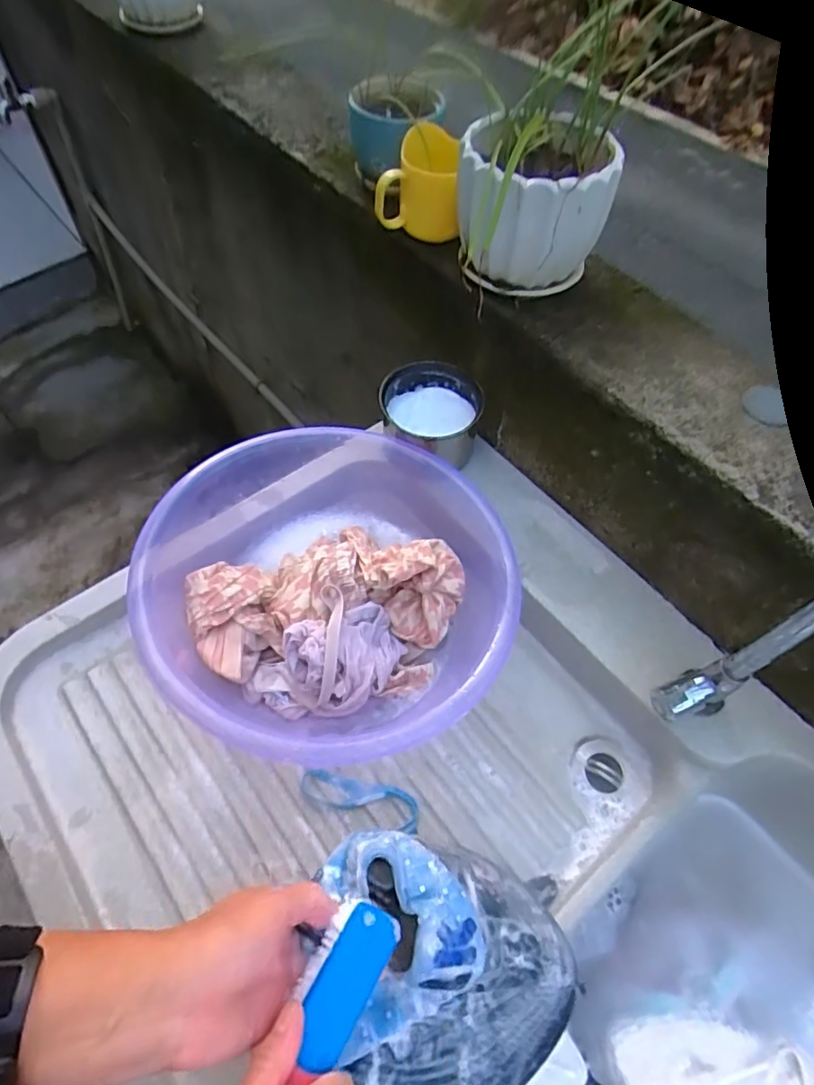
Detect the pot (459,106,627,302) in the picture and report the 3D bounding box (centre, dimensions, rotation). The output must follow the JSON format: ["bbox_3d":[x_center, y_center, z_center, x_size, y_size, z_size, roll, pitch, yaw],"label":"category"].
[{"bbox_3d":[0.109,-0.286,0.513,0.128,0.107,0.096,5,59,1],"label":"pot"}]

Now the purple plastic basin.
[{"bbox_3d":[-0.079,0.045,0.536,0.325,0.122,0.308,1,59,-1],"label":"purple plastic basin"}]

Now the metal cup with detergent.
[{"bbox_3d":[0.033,-0.128,0.631,0.103,0.069,0.109,1,59,-1],"label":"metal cup with detergent"}]

